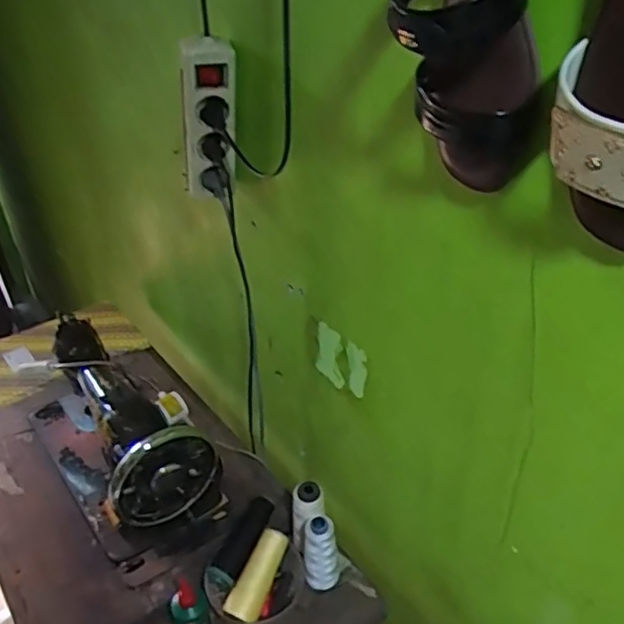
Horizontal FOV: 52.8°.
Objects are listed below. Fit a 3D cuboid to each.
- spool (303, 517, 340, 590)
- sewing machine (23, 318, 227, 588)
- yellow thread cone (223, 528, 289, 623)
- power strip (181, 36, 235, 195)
[{"bbox_3d":[0.012,0.314,0.814,0.045,0.117,0.040,-6,35,-3],"label":"spool"},{"bbox_3d":[-0.295,0.164,0.928,0.172,0.214,0.385,-26,42,-29],"label":"sewing machine"},{"bbox_3d":[-0.067,0.326,0.786,0.039,0.034,0.113,15,56,24],"label":"yellow thread cone"},{"bbox_3d":[-0.119,-0.211,0.731,0.061,0.204,0.051,-18,58,-20],"label":"power strip"}]

